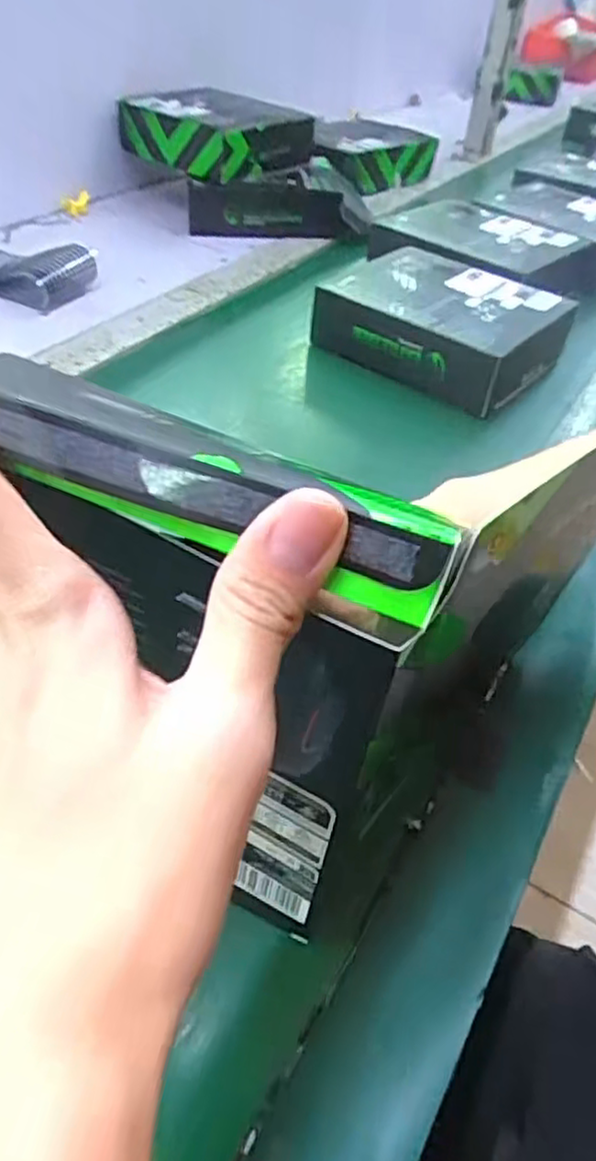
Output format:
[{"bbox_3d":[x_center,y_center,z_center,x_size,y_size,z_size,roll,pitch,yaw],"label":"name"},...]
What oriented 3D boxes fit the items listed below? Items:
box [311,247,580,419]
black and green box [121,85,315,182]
[{"bbox_3d":[0.127,-0.228,0.628,0.185,0.057,0.161,34,50,25],"label":"box"},{"bbox_3d":[-0.094,-0.511,0.802,0.172,0.055,0.150,36,51,26],"label":"black and green box"}]

